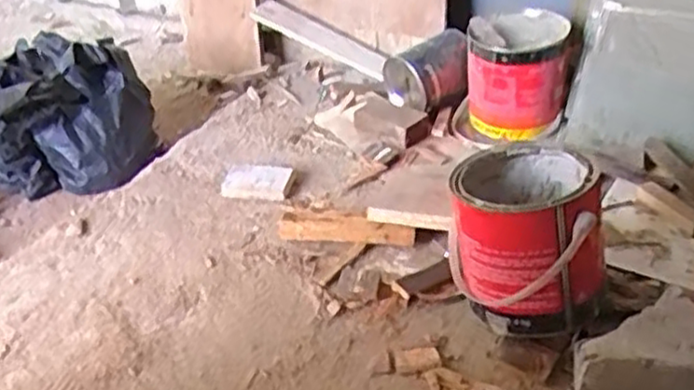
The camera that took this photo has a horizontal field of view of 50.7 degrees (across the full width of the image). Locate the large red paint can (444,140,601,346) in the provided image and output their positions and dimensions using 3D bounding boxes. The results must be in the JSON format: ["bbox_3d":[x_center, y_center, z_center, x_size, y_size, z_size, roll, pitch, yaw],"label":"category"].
[{"bbox_3d":[0.195,0.048,0.807,0.159,0.175,0.166,5,35,13],"label":"large red paint can"}]

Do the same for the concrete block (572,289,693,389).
[{"bbox_3d":[0.300,0.159,0.726,0.140,0.073,0.098,10,37,19],"label":"concrete block"}]

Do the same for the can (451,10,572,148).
[{"bbox_3d":[0.259,-0.184,1.153,0.169,0.170,0.162,5,35,13],"label":"can"}]

